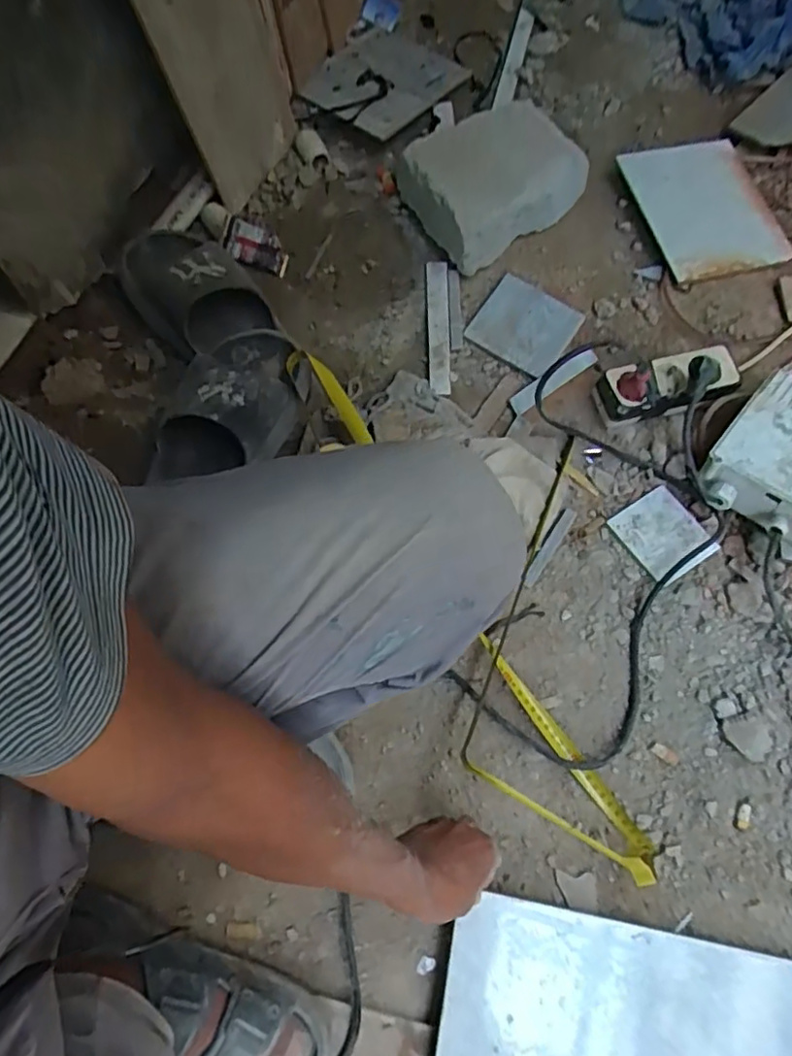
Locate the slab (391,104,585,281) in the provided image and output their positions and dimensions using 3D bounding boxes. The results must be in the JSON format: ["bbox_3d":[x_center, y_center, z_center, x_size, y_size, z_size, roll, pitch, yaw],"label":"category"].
[{"bbox_3d":[0.125,-0.444,0.796,0.225,0.091,0.169,-34,75,-13],"label":"slab"}]

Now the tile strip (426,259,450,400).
[{"bbox_3d":[0.052,-0.246,0.759,0.026,0.013,0.198,0,69,-1],"label":"tile strip"}]

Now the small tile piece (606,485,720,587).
[{"bbox_3d":[0.288,0.006,0.670,0.077,0.012,0.091,-32,66,-6],"label":"small tile piece"}]

